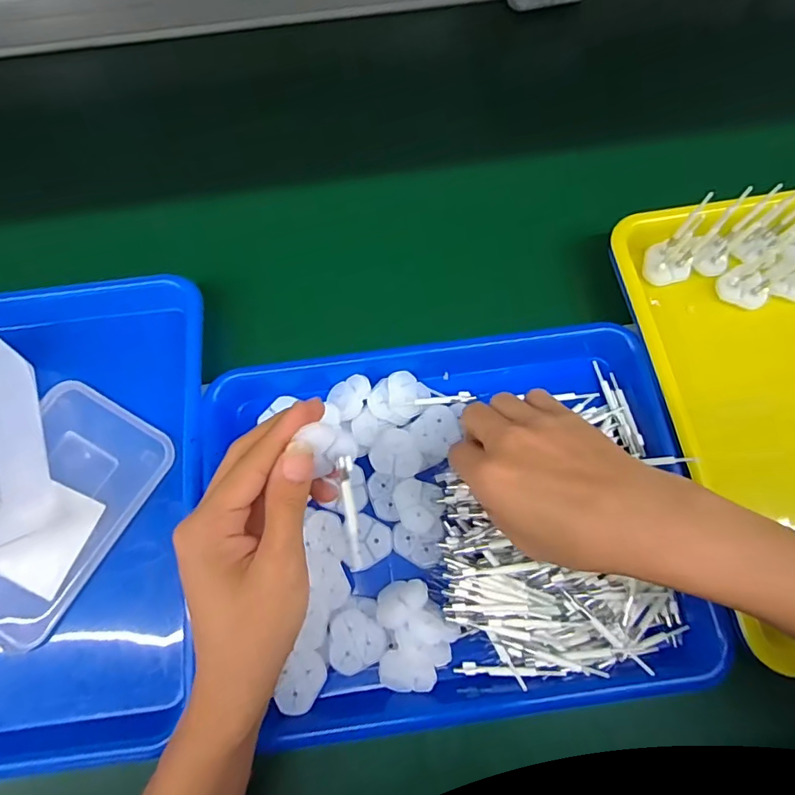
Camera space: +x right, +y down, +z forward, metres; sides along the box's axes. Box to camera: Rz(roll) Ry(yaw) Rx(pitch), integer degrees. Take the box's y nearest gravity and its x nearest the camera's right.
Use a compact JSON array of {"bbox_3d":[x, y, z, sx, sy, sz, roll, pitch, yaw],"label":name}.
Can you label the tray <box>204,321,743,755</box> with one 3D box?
[{"bbox_3d":[0.038,0.078,0.345,0.315,0.042,0.257,-9,72,-2],"label":"tray"}]

